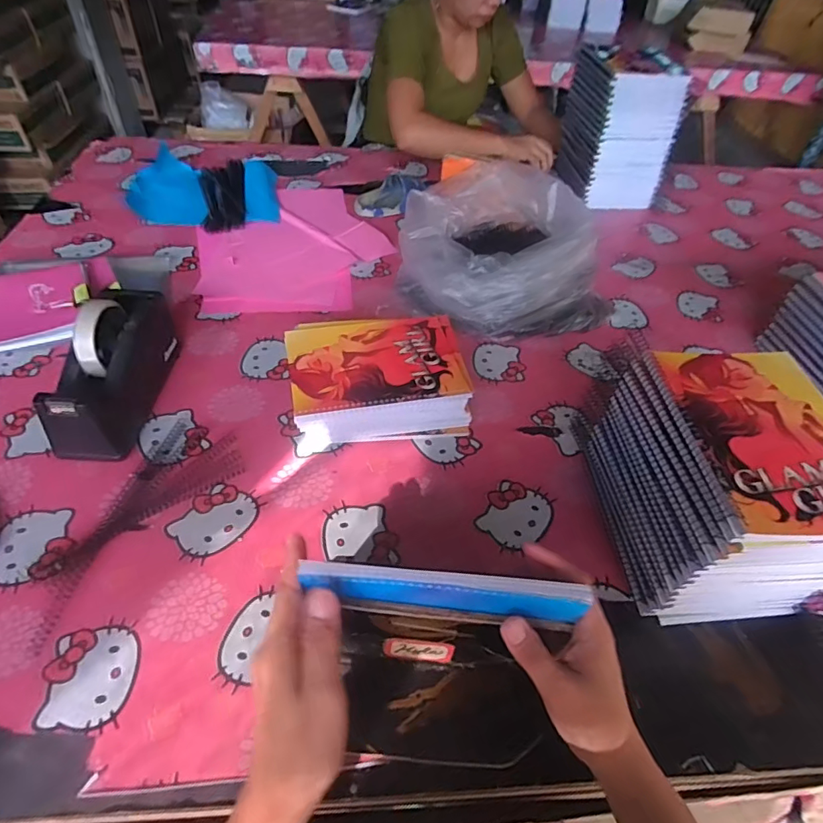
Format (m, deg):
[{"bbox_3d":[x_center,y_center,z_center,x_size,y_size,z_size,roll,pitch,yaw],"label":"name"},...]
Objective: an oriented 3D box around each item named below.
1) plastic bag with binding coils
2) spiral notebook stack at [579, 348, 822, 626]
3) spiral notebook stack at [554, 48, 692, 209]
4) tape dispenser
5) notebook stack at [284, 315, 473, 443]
[{"bbox_3d":[0.138,-0.257,0.784,0.311,0.165,0.282,-7,50,-10],"label":"plastic bag with binding coils"},{"bbox_3d":[0.291,0.068,0.494,0.158,0.171,0.210,-3,49,-7],"label":"spiral notebook stack"},{"bbox_3d":[0.407,-0.550,1.003,0.174,0.236,0.176,0,49,-5],"label":"spiral notebook stack"},{"bbox_3d":[-0.339,-0.053,0.580,0.065,0.114,0.212,5,49,0],"label":"tape dispenser"},{"bbox_3d":[-0.042,-0.041,0.625,0.208,0.072,0.164,-6,50,-10],"label":"notebook stack"}]

